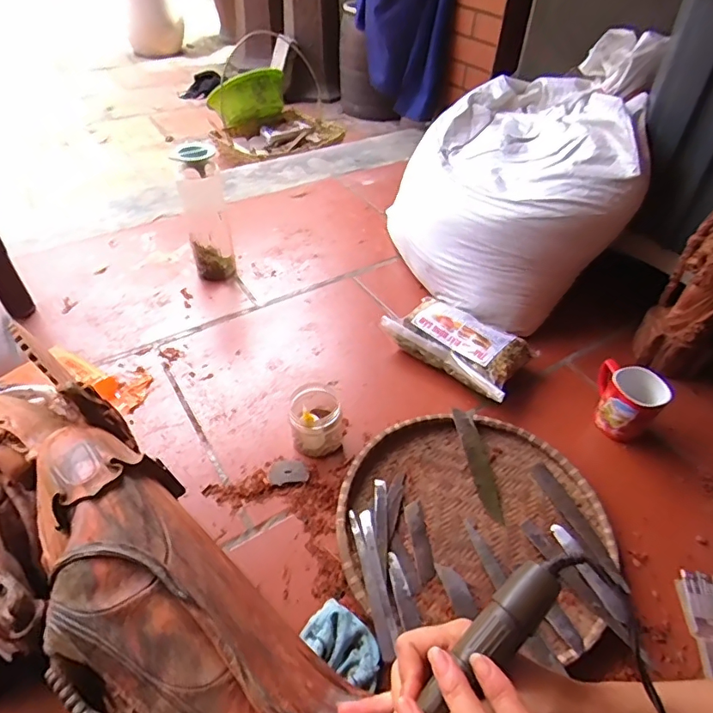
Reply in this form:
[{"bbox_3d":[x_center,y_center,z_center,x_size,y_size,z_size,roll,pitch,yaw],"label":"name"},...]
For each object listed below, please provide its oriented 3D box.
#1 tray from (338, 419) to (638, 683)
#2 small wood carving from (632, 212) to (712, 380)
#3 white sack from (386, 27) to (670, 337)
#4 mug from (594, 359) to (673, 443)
[{"bbox_3d":[0.148,0.205,0.641,0.333,0.032,0.304,4,43,4],"label":"tray"},{"bbox_3d":[0.534,-0.129,0.748,0.109,0.345,0.106,-31,52,-29],"label":"small wood carving"},{"bbox_3d":[0.278,-0.331,0.945,0.408,0.360,0.450,11,45,8],"label":"white sack"},{"bbox_3d":[0.396,0.069,0.746,0.097,0.093,0.078,29,50,26],"label":"mug"}]

